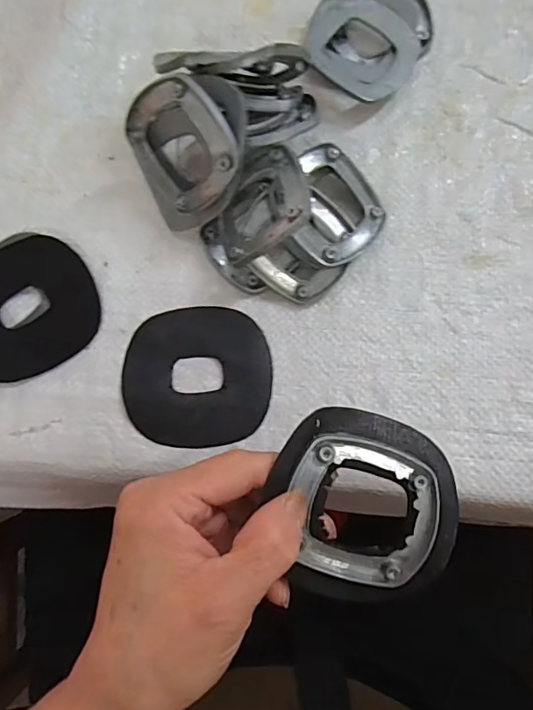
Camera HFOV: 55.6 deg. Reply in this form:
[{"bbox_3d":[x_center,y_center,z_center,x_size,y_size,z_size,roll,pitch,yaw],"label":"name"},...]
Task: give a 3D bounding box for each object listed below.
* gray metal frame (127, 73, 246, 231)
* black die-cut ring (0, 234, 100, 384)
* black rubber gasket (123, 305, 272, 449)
[{"bbox_3d":[-0.040,-0.106,0.269,0.072,0.019,0.072,2,120,29],"label":"gray metal frame"},{"bbox_3d":[-0.140,-0.028,0.289,0.081,0.005,0.079,-26,81,-2],"label":"black die-cut ring"},{"bbox_3d":[-0.039,0.010,0.278,0.079,0.010,0.077,-3,81,2],"label":"black rubber gasket"}]

